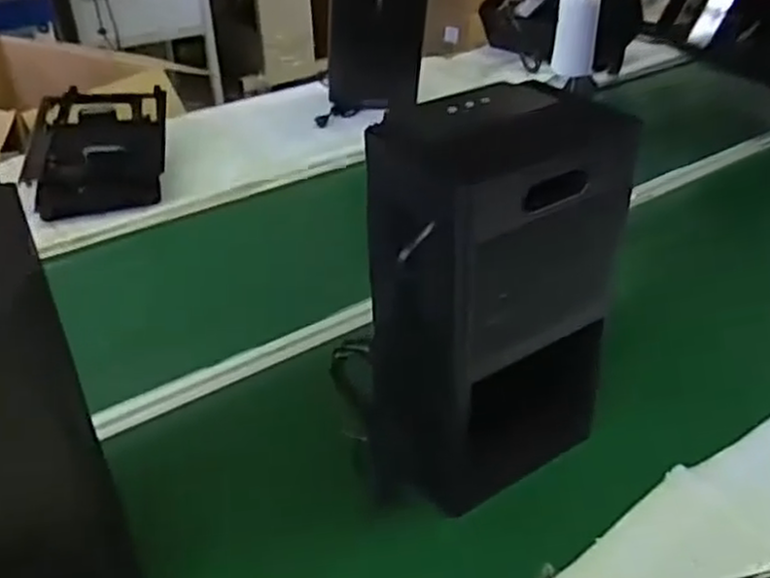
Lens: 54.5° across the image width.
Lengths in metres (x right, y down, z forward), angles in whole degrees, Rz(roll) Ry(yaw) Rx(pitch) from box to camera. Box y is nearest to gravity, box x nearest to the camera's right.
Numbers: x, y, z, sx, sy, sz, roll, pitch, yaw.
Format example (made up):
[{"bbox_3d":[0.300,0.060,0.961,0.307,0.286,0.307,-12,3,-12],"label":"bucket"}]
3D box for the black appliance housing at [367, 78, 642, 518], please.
[{"bbox_3d":[0.095,0.009,0.678,0.189,0.332,0.134,-19,37,-24],"label":"black appliance housing"}]

